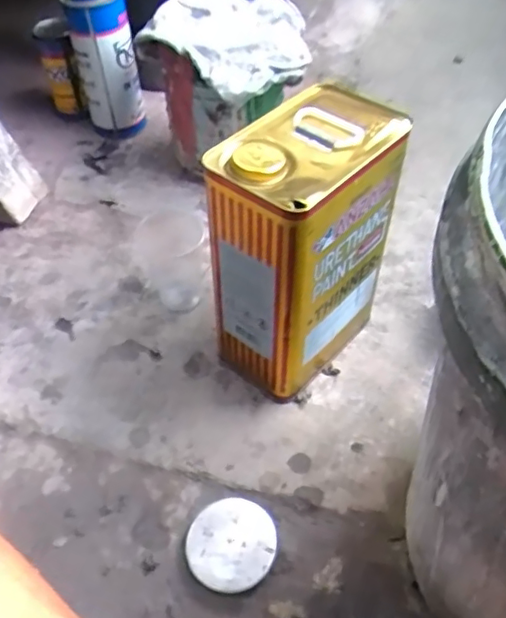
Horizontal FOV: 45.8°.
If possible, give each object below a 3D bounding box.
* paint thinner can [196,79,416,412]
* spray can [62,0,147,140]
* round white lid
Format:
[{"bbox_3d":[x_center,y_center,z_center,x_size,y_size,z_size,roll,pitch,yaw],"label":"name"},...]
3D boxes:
[{"bbox_3d":[0.047,-0.052,0.579,0.111,0.254,0.174,34,58,28],"label":"paint thinner can"},{"bbox_3d":[-0.213,-0.355,0.874,0.088,0.207,0.089,-14,50,-10],"label":"spray can"},{"bbox_3d":[-0.019,0.206,0.526,0.075,0.017,0.077,-1,49,1],"label":"round white lid"}]

